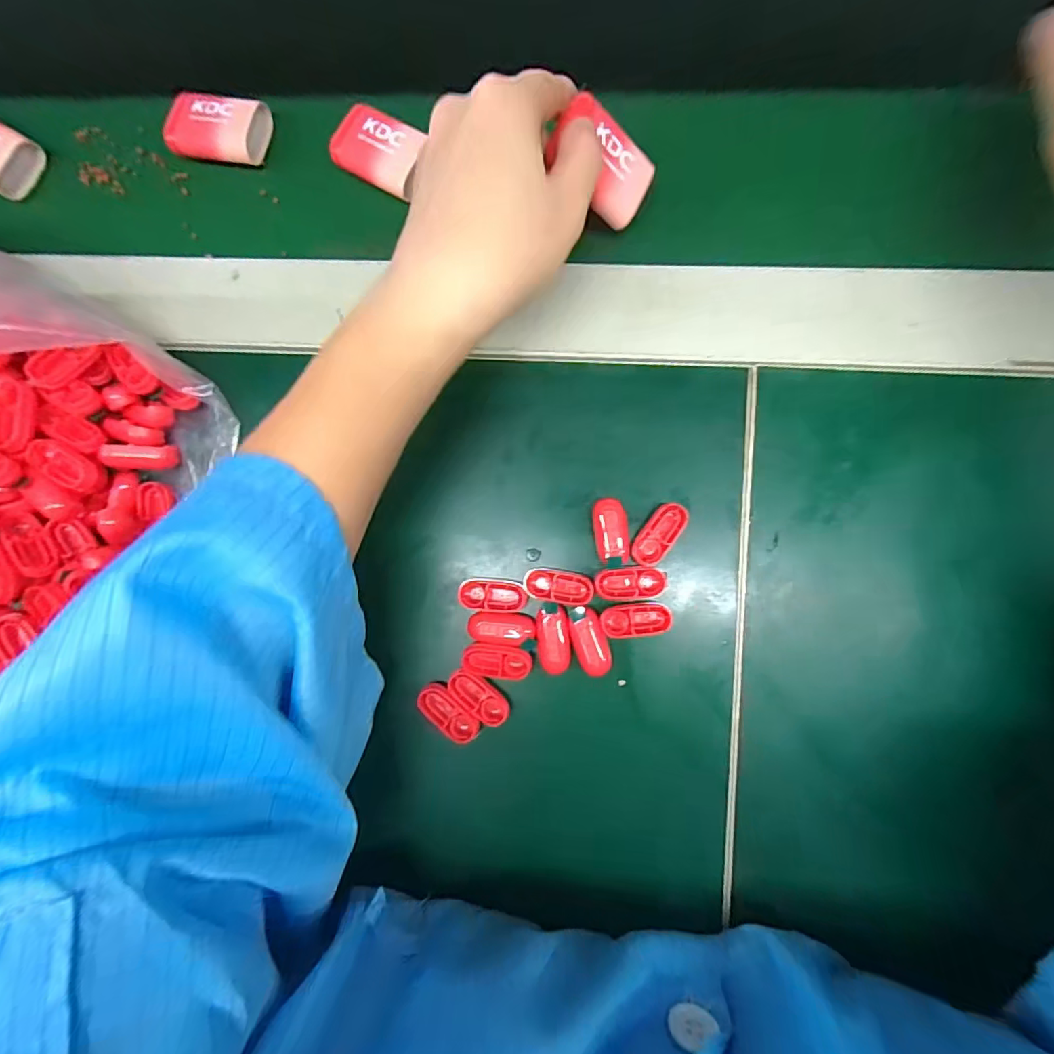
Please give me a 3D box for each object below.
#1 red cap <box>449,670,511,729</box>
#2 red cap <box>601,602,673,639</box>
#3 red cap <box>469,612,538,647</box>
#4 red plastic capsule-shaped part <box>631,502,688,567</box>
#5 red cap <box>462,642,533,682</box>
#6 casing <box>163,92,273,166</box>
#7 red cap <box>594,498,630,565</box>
[{"bbox_3d":[-0.024,0.086,0.250,0.035,0.005,0.014,42,90,6],"label":"red cap"},{"bbox_3d":[0.054,0.046,0.249,0.033,0.013,0.016,-8,86,4],"label":"red cap"},{"bbox_3d":[-0.012,0.050,0.249,0.033,0.007,0.015,2,86,5],"label":"red cap"},{"bbox_3d":[0.065,0.004,0.250,0.016,0.012,0.034,37,90,6],"label":"red plastic capsule-shaped part"},{"bbox_3d":[-0.015,0.067,0.249,0.033,0.006,0.017,7,87,5],"label":"red cap"},{"bbox_3d":[-0.171,-0.220,0.278,0.048,0.020,0.036,9,87,5],"label":"casing"},{"bbox_3d":[0.042,0.002,0.251,0.016,0.015,0.032,-7,86,4],"label":"red cap"}]

